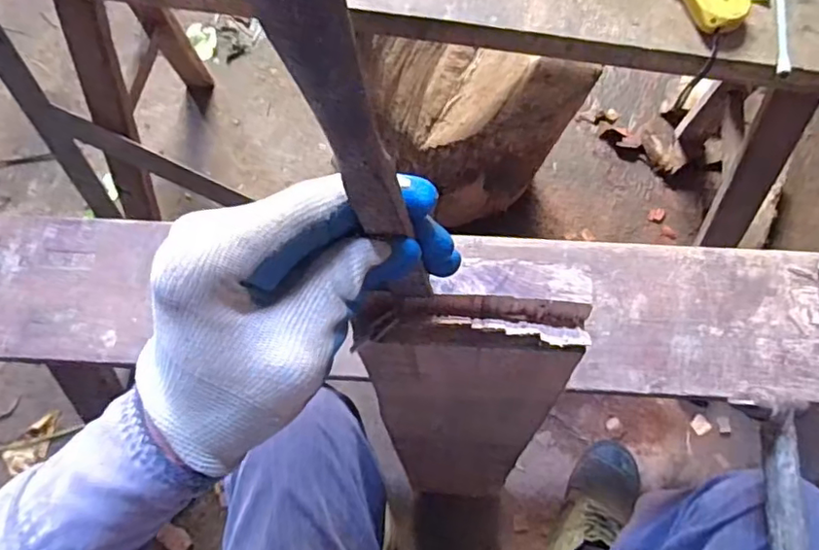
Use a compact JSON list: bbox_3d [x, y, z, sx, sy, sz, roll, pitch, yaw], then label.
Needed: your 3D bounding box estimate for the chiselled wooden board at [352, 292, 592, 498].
[{"bbox_3d":[0.044,0.140,0.512,0.116,0.505,0.024,4,63,5],"label":"chiselled wooden board"}]

